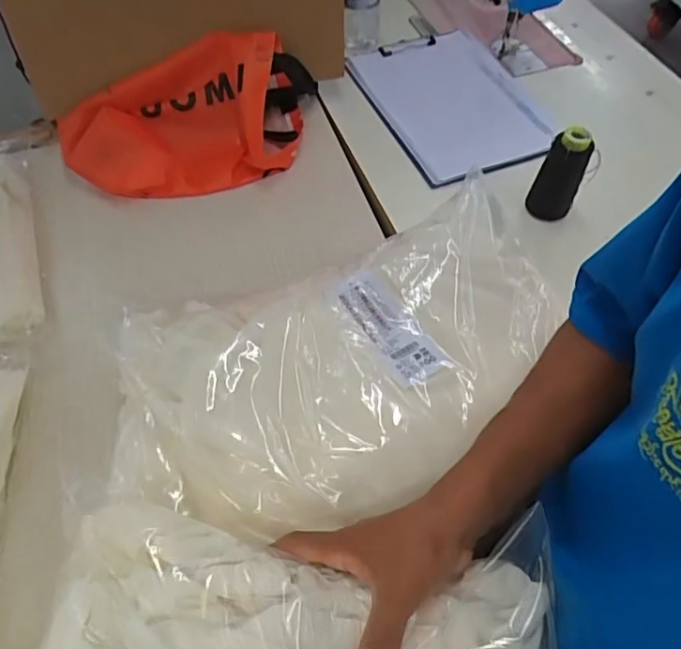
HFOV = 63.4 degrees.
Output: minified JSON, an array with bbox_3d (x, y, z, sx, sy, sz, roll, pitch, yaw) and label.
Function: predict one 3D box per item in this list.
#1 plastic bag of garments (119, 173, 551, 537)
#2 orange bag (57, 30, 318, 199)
[{"bbox_3d":[0.008,0.048,0.506,0.409,0.097,0.234,-20,59,-14],"label":"plastic bag of garments"},{"bbox_3d":[-0.179,-0.260,0.698,0.329,0.145,0.120,-16,58,-11],"label":"orange bag"}]

